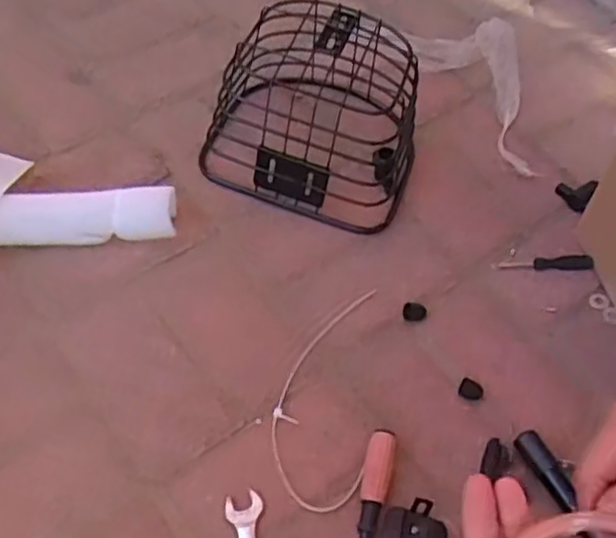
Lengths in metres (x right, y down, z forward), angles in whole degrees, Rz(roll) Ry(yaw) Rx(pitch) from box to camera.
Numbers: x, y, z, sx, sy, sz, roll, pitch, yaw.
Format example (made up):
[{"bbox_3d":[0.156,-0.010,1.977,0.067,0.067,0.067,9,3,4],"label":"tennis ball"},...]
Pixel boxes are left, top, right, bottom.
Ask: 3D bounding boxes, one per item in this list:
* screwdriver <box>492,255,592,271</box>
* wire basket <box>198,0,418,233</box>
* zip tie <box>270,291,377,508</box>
[{"bbox_3d":[0.263,-0.006,0.793,0.112,0.013,0.017,-1,59,-4],"label":"screwdriver"},{"bbox_3d":[0.015,-0.178,0.815,0.228,0.146,0.191,19,59,6],"label":"wire basket"},{"bbox_3d":[0.014,0.119,0.703,0.091,0.005,0.234,5,59,0],"label":"zip tie"}]

